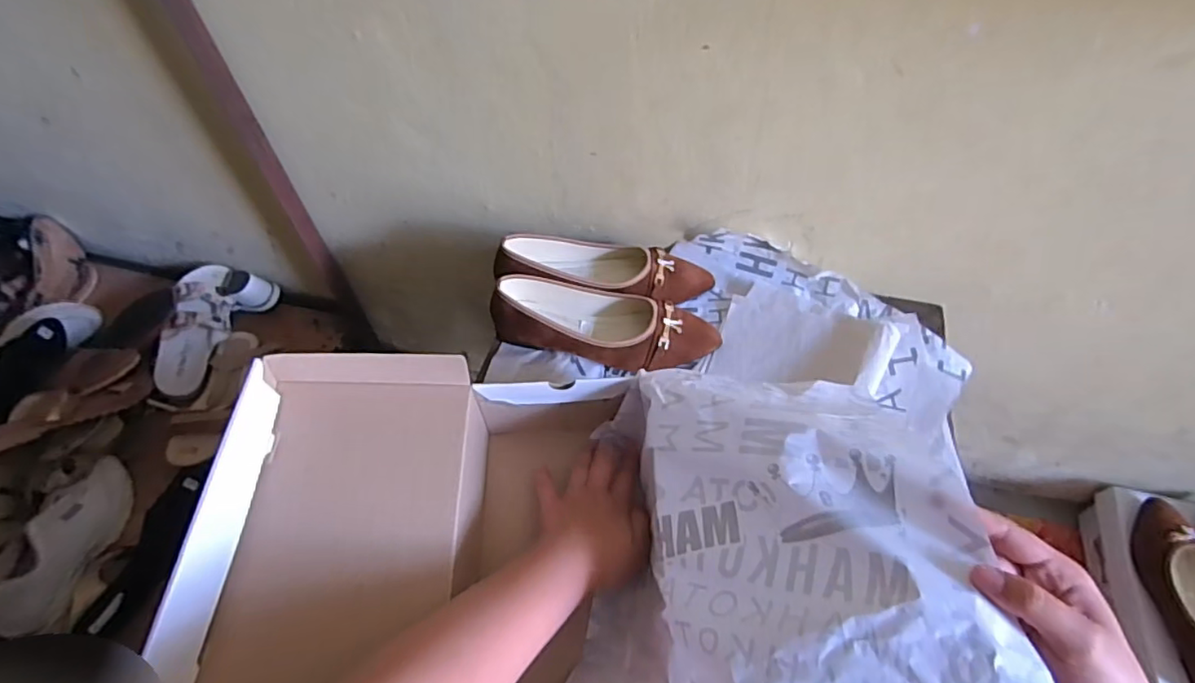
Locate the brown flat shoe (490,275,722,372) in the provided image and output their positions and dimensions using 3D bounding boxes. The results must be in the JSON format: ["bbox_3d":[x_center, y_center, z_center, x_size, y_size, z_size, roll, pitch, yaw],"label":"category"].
[{"bbox_3d":[0.009,-0.019,0.623,0.230,0.067,0.084,10,54,11],"label":"brown flat shoe"}]

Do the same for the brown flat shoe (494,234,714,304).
[{"bbox_3d":[0.008,-0.083,0.663,0.242,0.066,0.086,0,53,3],"label":"brown flat shoe"}]

